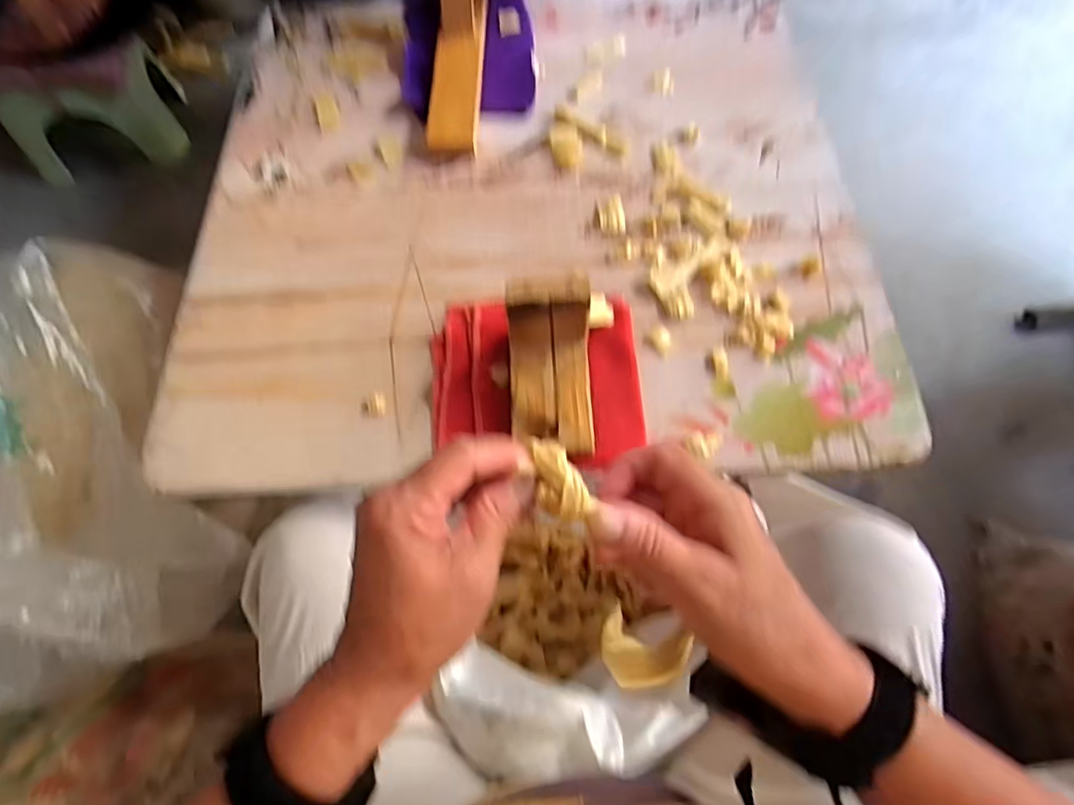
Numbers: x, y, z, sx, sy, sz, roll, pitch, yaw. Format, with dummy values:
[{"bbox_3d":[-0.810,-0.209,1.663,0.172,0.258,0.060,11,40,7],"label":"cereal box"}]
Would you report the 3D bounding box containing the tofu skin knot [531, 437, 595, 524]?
[{"bbox_3d":[0.010,0.038,0.276,0.021,0.014,0.040,-29,67,-10],"label":"tofu skin knot"}]

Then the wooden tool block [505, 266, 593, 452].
[{"bbox_3d":[0.009,-0.023,0.423,0.060,0.083,0.104,-2,65,3],"label":"wooden tool block"}]

